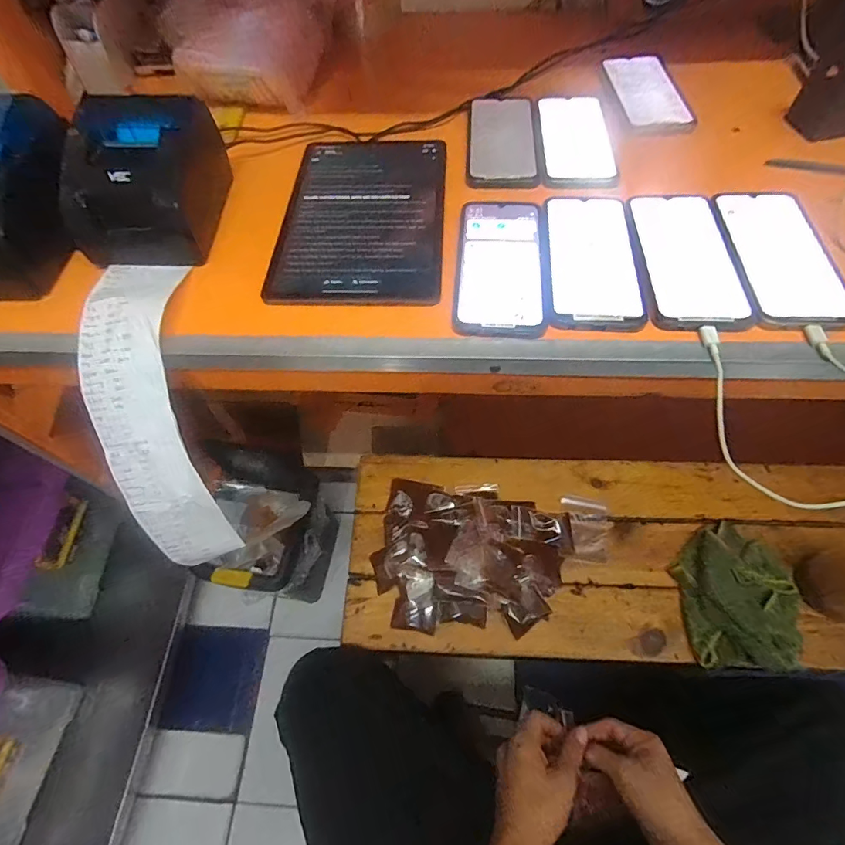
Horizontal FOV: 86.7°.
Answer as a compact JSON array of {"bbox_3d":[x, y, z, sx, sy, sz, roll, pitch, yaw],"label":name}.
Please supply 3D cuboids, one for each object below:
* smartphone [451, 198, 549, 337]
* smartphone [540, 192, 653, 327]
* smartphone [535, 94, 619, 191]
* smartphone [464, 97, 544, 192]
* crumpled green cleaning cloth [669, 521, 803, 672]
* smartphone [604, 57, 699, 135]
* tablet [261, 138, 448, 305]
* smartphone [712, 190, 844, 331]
[{"bbox_3d":[0.072,-0.148,0.412,0.079,0.006,0.170,3,61,4],"label":"smartphone"},{"bbox_3d":[0.154,-0.154,0.409,0.081,0.006,0.173,4,61,4],"label":"smartphone"},{"bbox_3d":[0.171,-0.322,0.508,0.075,0.011,0.184,3,61,3],"label":"smartphone"},{"bbox_3d":[0.093,-0.328,0.516,0.079,0.006,0.184,2,61,3],"label":"smartphone"},{"bbox_3d":[0.425,0.230,0.602,0.136,0.044,0.174,2,61,3],"label":"crumpled green cleaning cloth"},{"bbox_3d":[0.272,-0.406,0.544,0.077,0.010,0.149,-4,61,-1],"label":"smartphone"},{"bbox_3d":[-0.059,-0.215,0.456,0.163,0.004,0.247,2,61,3],"label":"tablet"},{"bbox_3d":[0.320,-0.150,0.399,0.083,0.010,0.166,3,61,3],"label":"smartphone"}]

